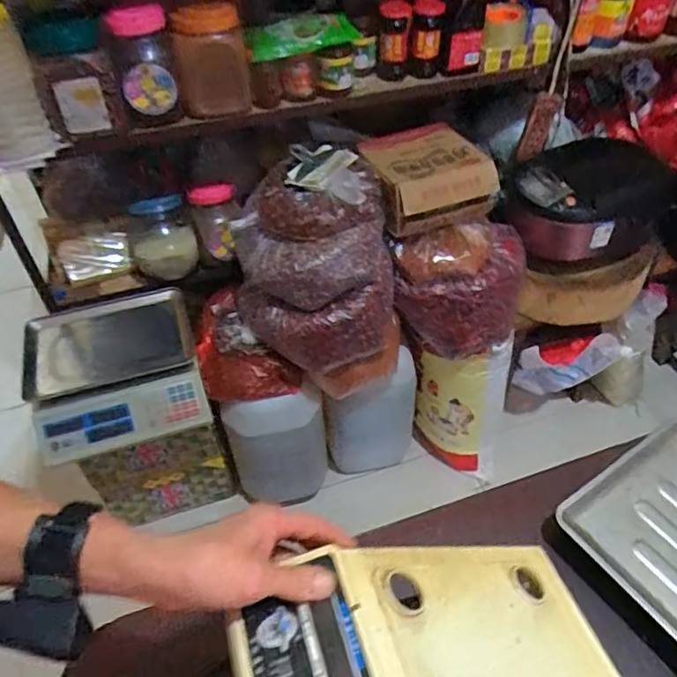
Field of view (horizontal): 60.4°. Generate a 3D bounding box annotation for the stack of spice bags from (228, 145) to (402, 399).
[{"bbox_3d":[-0.054,-0.155,1.207,0.309,0.346,0.375,-8,47,-5],"label":"stack of spice bags"}]

